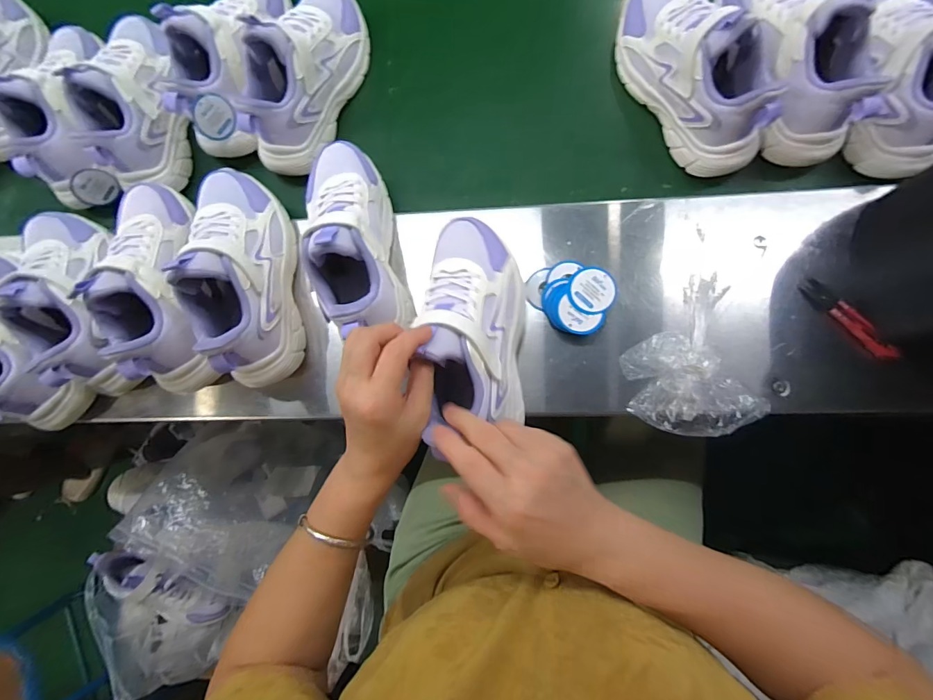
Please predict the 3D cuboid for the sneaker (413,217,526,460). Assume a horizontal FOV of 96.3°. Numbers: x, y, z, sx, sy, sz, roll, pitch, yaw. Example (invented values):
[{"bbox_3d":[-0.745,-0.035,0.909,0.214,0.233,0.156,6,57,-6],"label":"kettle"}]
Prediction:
[{"bbox_3d":[0.007,-0.030,0.370,0.096,0.099,0.205,1,82,2],"label":"sneaker"}]

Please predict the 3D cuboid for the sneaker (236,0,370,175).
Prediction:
[{"bbox_3d":[-0.190,-0.335,0.491,0.097,0.111,0.243,13,91,2],"label":"sneaker"}]

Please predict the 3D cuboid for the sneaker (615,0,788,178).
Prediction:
[{"bbox_3d":[0.250,-0.308,0.455,0.081,0.127,0.233,-28,89,2],"label":"sneaker"}]

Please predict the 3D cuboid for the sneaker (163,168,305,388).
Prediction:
[{"bbox_3d":[-0.233,-0.083,0.423,0.090,0.116,0.241,-14,90,2],"label":"sneaker"}]

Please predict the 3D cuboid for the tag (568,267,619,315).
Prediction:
[{"bbox_3d":[0.132,-0.062,0.437,0.049,0.004,0.050,0,85,2],"label":"tag"}]

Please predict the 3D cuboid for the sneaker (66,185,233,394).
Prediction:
[{"bbox_3d":[-0.332,-0.072,0.429,0.084,0.102,0.238,-22,90,2],"label":"sneaker"}]

